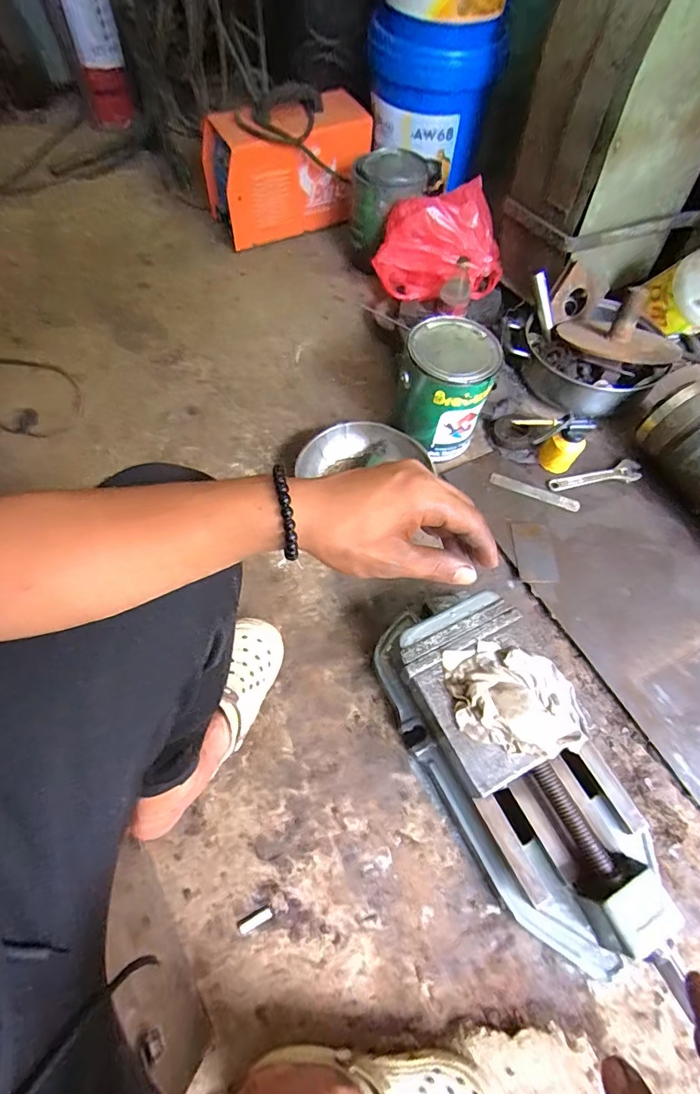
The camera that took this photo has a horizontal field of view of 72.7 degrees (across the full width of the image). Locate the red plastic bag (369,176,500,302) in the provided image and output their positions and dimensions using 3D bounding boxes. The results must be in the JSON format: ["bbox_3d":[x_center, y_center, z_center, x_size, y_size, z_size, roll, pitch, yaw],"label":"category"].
[{"bbox_3d":[0.203,-0.663,1.065,0.288,0.157,0.223,7,59,2],"label":"red plastic bag"}]

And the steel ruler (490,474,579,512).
[{"bbox_3d":[0.339,-0.100,0.875,0.166,0.004,0.023,21,65,5],"label":"steel ruler"}]

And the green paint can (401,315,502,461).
[{"bbox_3d":[0.175,-0.293,0.885,0.156,0.186,0.166,15,60,7],"label":"green paint can"}]

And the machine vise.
[{"bbox_3d":[0.218,0.283,0.645,0.201,0.142,0.460,-28,64,-17],"label":"machine vise"}]

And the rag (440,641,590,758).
[{"bbox_3d":[0.214,0.190,0.606,0.170,0.034,0.134,2,59,-1],"label":"rag"}]

